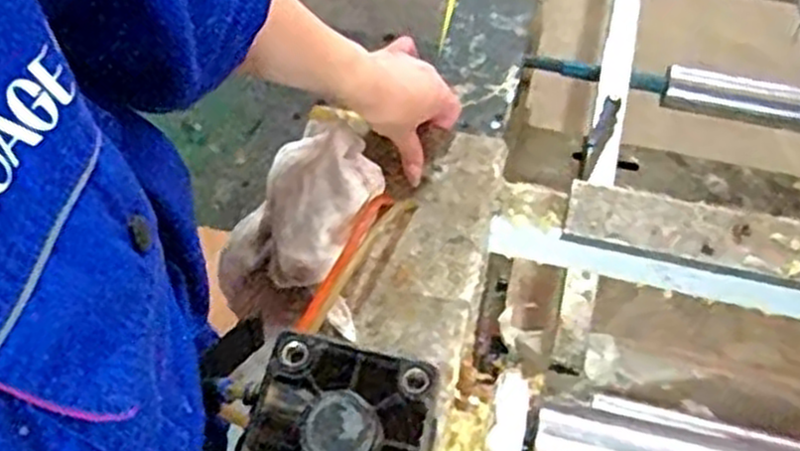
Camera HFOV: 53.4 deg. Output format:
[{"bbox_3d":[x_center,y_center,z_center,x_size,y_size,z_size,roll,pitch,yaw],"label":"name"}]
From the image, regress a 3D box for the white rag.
[{"bbox_3d":[-0.082,-0.008,0.648,0.103,0.098,0.150,26,67,14],"label":"white rag"}]

